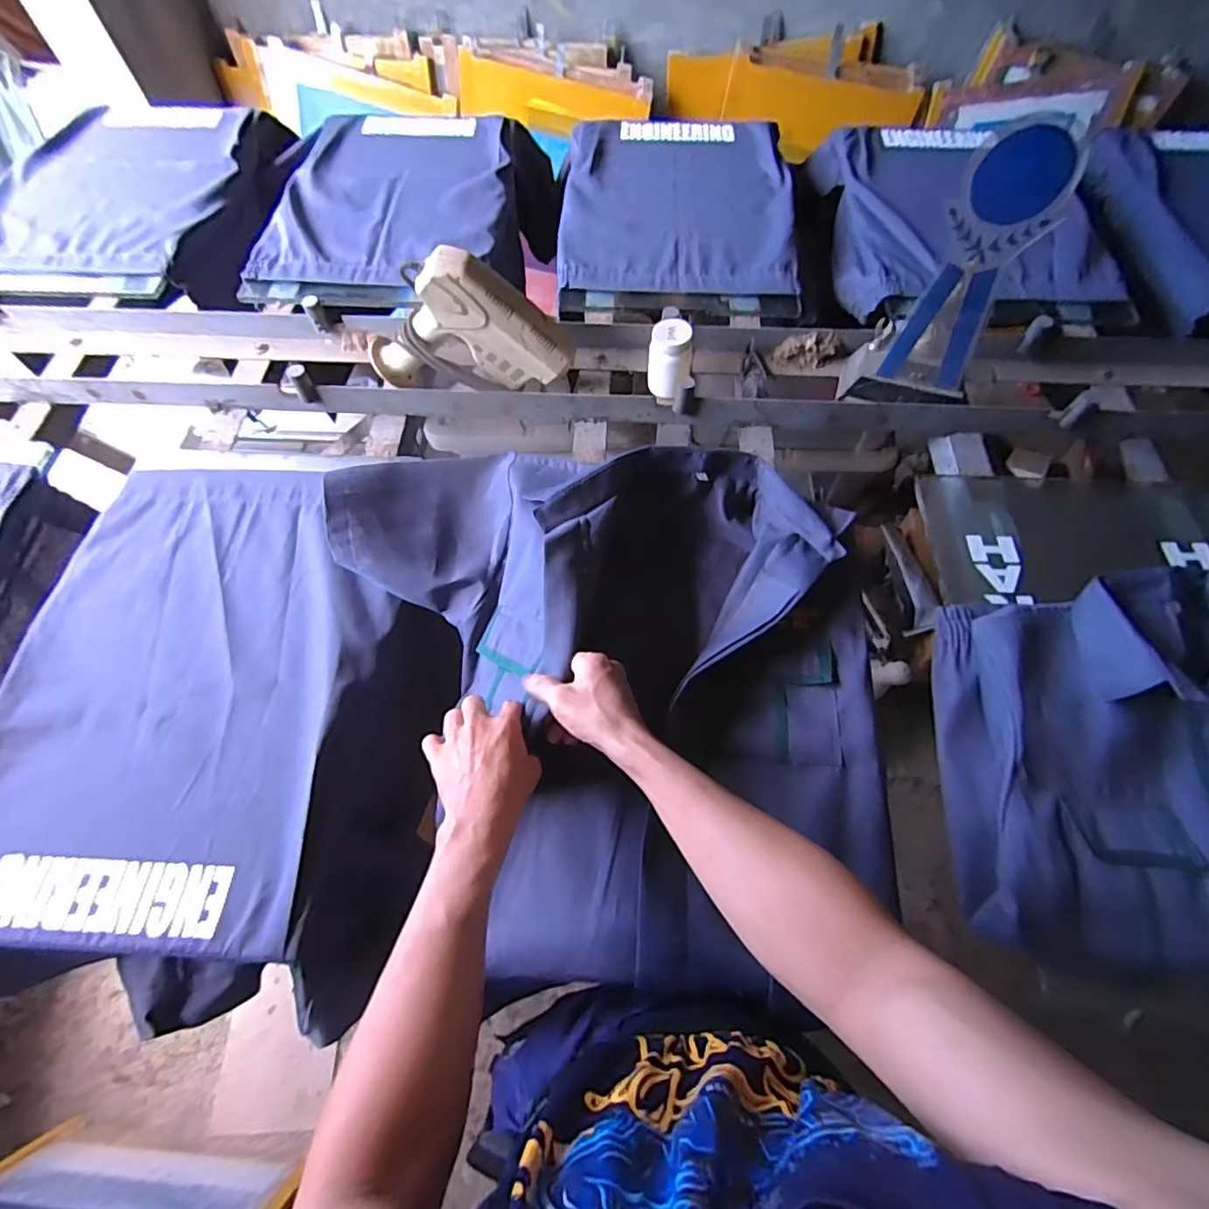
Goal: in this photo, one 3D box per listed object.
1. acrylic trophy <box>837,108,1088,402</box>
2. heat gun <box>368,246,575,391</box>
[{"bbox_3d":[0.423,-0.376,0.689,0.139,0.321,0.067,26,66,15],"label":"acrylic trophy"},{"bbox_3d":[-0.197,-0.383,0.785,0.294,0.172,0.062,1,62,3],"label":"heat gun"}]

